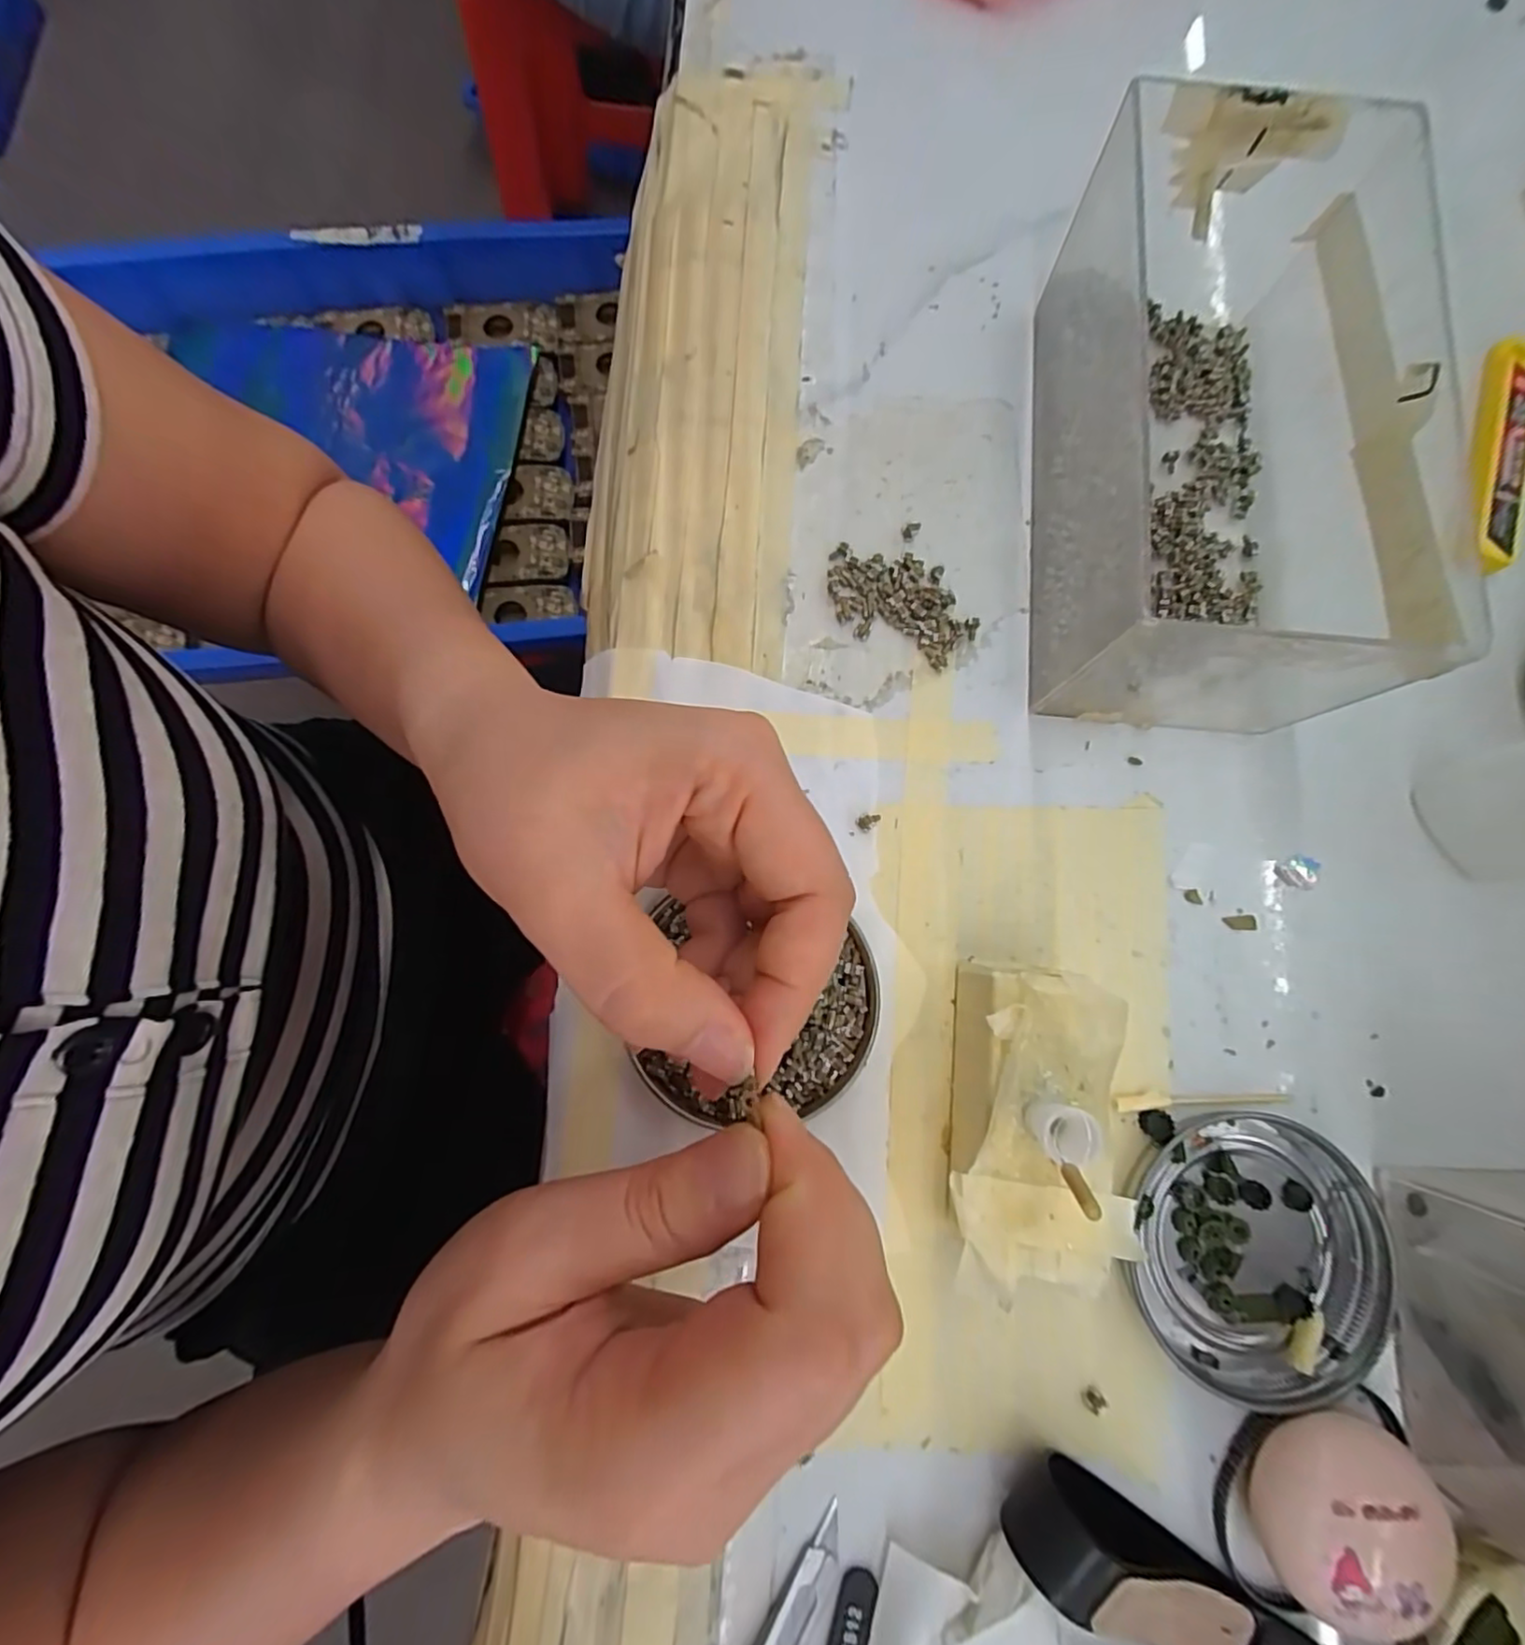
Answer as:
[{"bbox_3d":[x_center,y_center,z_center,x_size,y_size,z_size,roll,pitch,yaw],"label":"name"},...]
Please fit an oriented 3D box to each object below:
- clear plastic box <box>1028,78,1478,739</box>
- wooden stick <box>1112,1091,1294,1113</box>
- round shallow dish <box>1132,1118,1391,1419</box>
[{"bbox_3d":[0.147,-0.125,0.212,0.099,0.070,0.175,10,79,1],"label":"clear plastic box"},{"bbox_3d":[0.142,0.089,0.207,0.060,0.004,0.006,-2,79,-1],"label":"wooden stick"},{"bbox_3d":[0.152,0.132,0.198,0.073,0.008,0.075,0,79,-1],"label":"round shallow dish"}]

